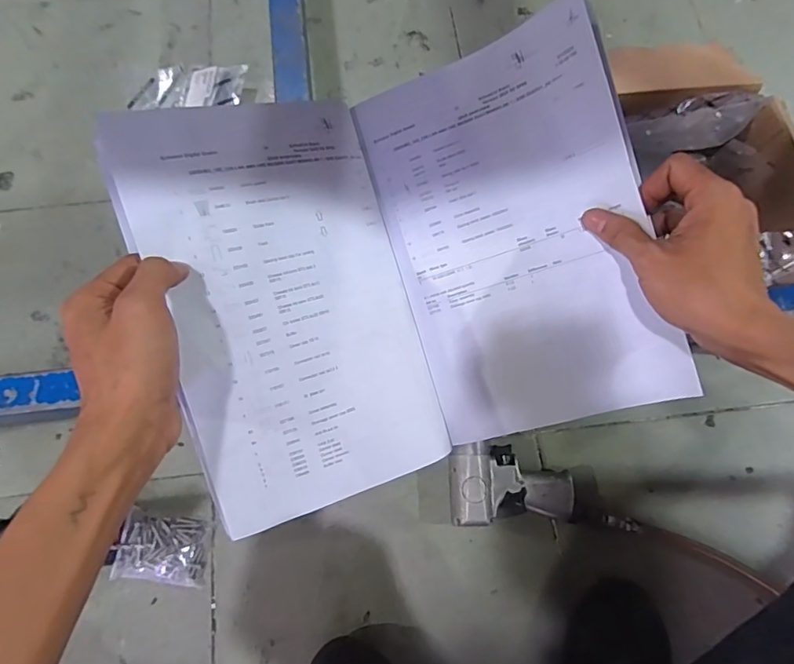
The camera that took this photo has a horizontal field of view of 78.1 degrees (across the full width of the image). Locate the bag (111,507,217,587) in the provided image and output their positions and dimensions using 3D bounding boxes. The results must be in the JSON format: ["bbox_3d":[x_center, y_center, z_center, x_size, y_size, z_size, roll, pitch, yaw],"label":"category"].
[{"bbox_3d":[-0.272,0.253,0.570,0.102,0.021,0.071,6,75,2],"label":"bag"}]

